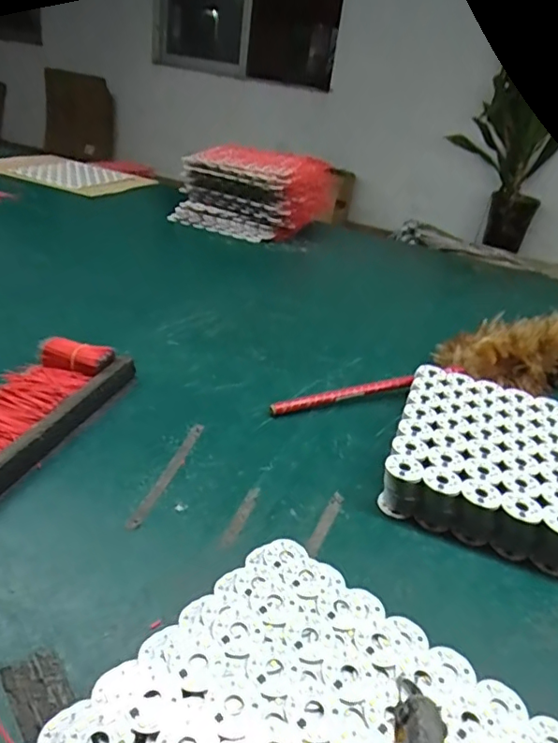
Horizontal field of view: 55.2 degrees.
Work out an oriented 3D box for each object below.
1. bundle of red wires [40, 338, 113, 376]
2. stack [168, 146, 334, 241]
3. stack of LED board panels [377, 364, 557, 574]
[{"bbox_3d":[-0.208,-0.014,0.549,0.068,0.028,0.034,13,30,8],"label":"bundle of red wires"},{"bbox_3d":[-0.050,-0.380,1.126,0.251,0.138,0.243,24,33,25],"label":"stack"},{"bbox_3d":[0.219,0.079,0.496,0.210,0.040,0.210,17,31,15],"label":"stack of LED board panels"}]

